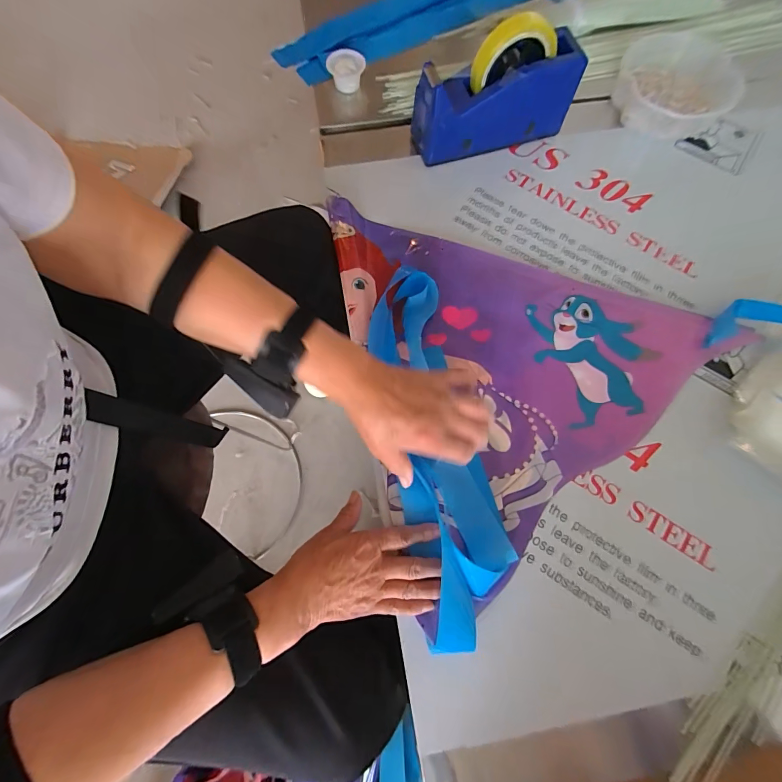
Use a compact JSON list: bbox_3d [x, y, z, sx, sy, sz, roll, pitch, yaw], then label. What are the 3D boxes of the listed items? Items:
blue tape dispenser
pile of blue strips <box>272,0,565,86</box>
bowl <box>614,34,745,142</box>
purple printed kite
[{"bbox_3d":[0.133,-0.383,0.467,0.207,0.124,0.067,-15,76,-4],"label":"blue tape dispenser"},{"bbox_3d":[0.084,-0.663,0.602,0.591,0.031,0.221,-31,78,-8],"label":"pile of blue strips"},{"bbox_3d":[0.410,-0.427,0.518,0.158,0.047,0.139,-3,75,-1],"label":"bowl"},{"bbox_3d":[0.174,-0.019,0.418,0.411,0.034,0.470,-10,76,-3],"label":"purple printed kite"}]

